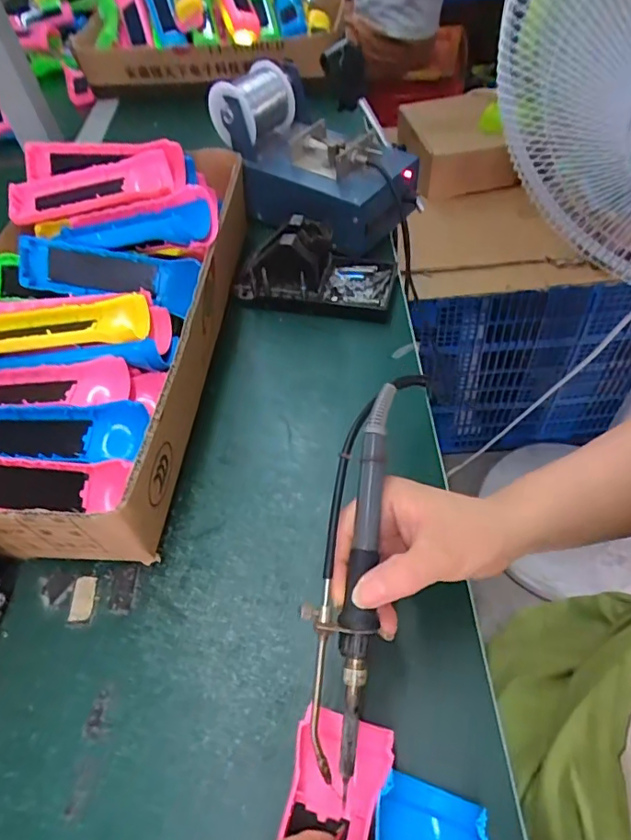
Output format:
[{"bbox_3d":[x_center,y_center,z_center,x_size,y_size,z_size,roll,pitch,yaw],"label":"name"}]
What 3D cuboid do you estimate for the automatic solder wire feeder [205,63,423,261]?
[{"bbox_3d":[0.005,-0.287,0.548,0.206,0.123,0.118,29,60,23],"label":"automatic solder wire feeder"}]

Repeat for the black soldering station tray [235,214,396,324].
[{"bbox_3d":[0.001,-0.155,0.500,0.148,0.071,0.078,9,54,10],"label":"black soldering station tray"}]

